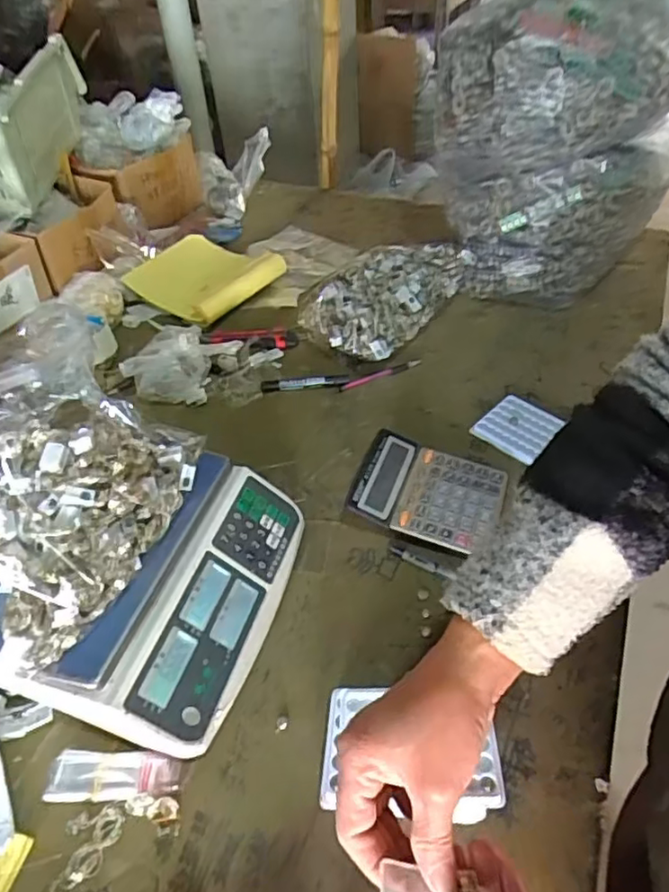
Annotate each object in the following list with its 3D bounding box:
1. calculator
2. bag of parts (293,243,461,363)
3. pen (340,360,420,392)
[{"bbox_3d":[0.110,0.053,0.728,0.169,0.038,0.139,14,48,19],"label":"calculator"},{"bbox_3d":[0.078,-0.239,0.967,0.164,0.100,0.256,27,54,28],"label":"bag of parts"},{"bbox_3d":[0.068,-0.105,0.908,0.132,0.012,0.012,-19,46,-14],"label":"pen"}]

